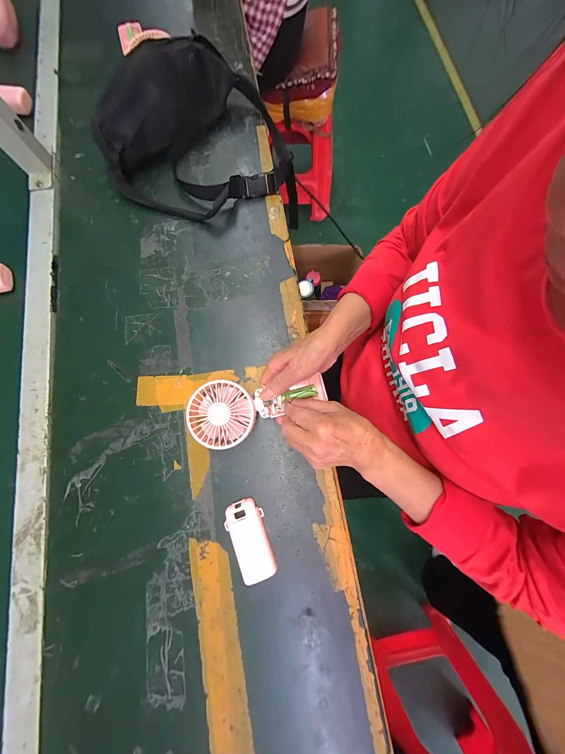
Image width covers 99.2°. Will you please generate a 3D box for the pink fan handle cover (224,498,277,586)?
[{"bbox_3d":[-0.044,0.211,0.314,0.050,0.014,0.093,-16,79,-3],"label":"pink fan handle cover"}]

